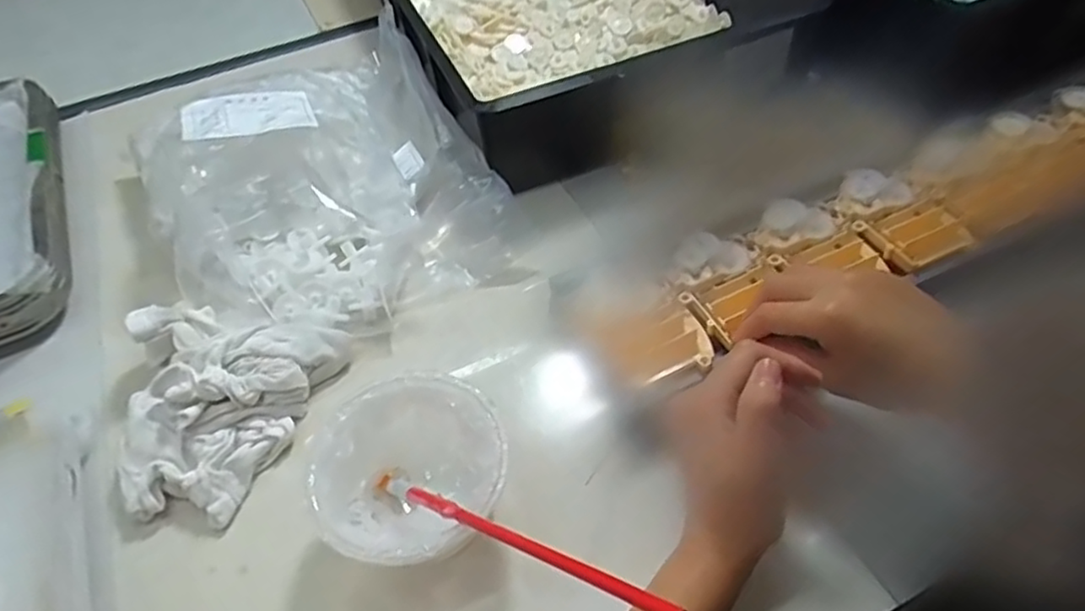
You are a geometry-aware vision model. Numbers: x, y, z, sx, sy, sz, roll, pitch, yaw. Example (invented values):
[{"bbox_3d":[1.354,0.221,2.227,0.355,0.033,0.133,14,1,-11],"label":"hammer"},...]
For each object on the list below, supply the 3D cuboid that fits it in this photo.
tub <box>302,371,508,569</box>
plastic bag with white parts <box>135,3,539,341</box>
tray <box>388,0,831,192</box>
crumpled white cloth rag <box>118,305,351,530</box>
[{"bbox_3d":[-0.074,0.106,0.400,0.107,0.064,0.112,-3,50,3],"label":"tub"},{"bbox_3d":[-0.195,-0.120,0.576,0.257,0.109,0.320,-24,52,-14],"label":"plastic bag with white parts"},{"bbox_3d":[0.013,-0.353,0.750,0.354,0.102,0.501,-19,51,-11],"label":"tray"},{"bbox_3d":[-0.224,0.065,0.454,0.135,0.050,0.146,5,51,10],"label":"crumpled white cloth rag"}]

